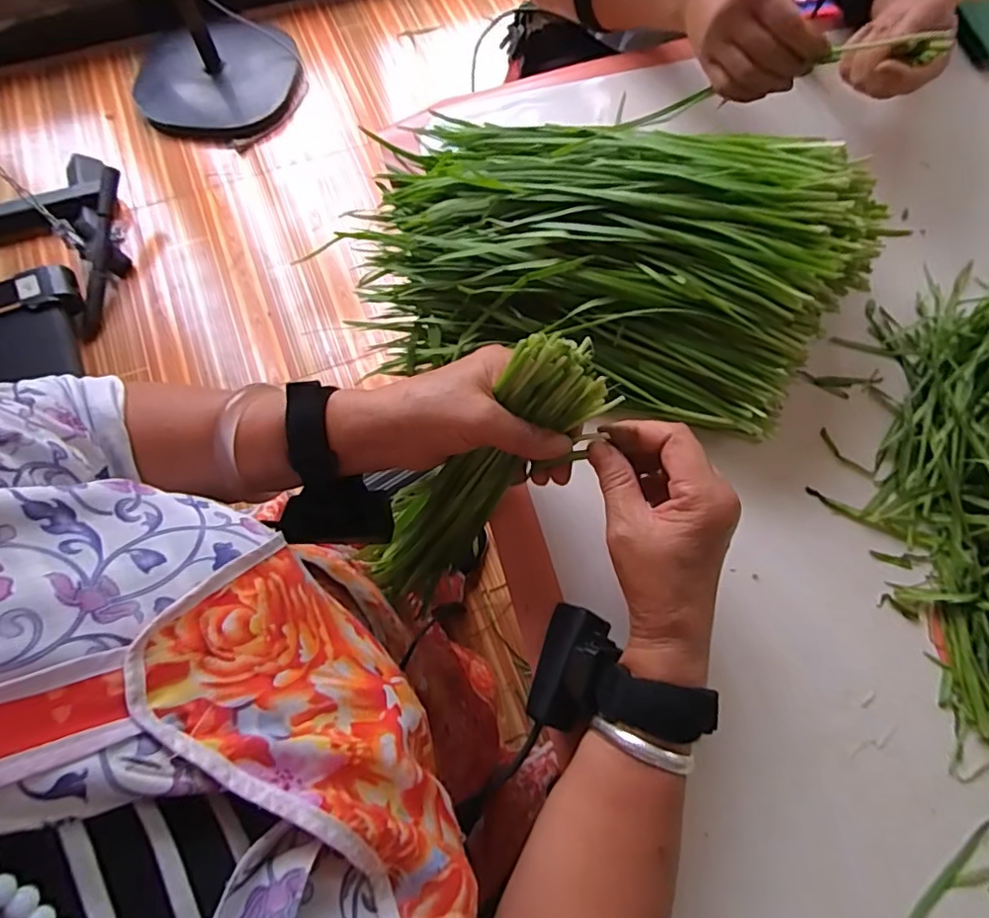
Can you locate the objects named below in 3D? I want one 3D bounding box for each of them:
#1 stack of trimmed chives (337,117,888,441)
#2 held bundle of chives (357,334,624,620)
[{"bbox_3d":[0.057,-0.157,0.411,0.362,0.101,0.219,24,71,7],"label":"stack of trimmed chives"},{"bbox_3d":[-0.018,0.020,0.373,0.059,0.233,0.042,48,32,14],"label":"held bundle of chives"}]

